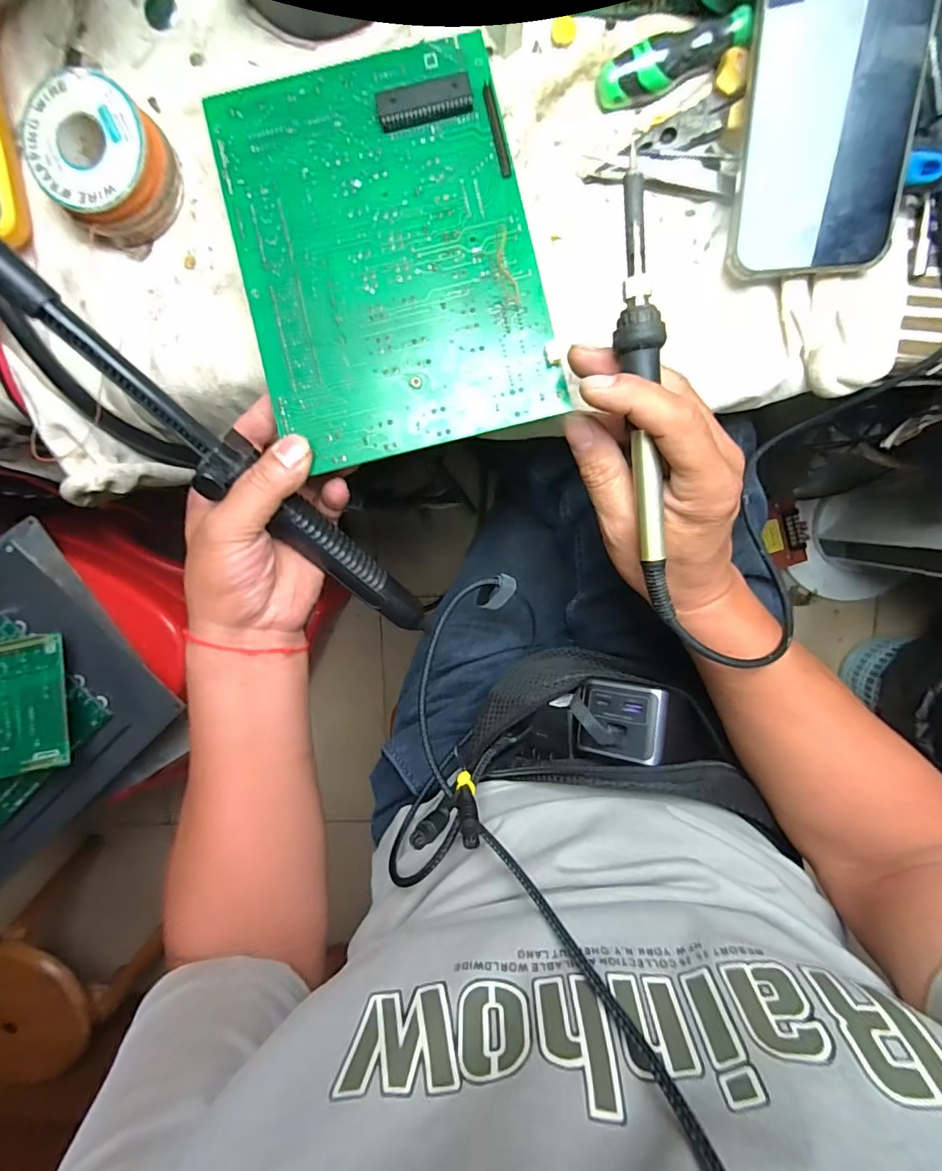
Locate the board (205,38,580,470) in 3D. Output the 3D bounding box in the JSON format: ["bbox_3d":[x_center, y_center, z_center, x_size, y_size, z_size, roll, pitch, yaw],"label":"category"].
[{"bbox_3d":[-0.046,-0.180,0.274,0.156,0.009,0.210,-13,89,1],"label":"board"}]

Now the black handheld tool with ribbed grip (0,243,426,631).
[{"bbox_3d":[-0.125,-0.057,0.285,0.027,0.038,0.281,-40,121,7],"label":"black handheld tool with ribbed grip"}]

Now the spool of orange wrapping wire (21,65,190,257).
[{"bbox_3d":[-0.207,-0.240,0.286,0.067,0.033,0.067,0,99,1],"label":"spool of orange wrapping wire"}]

